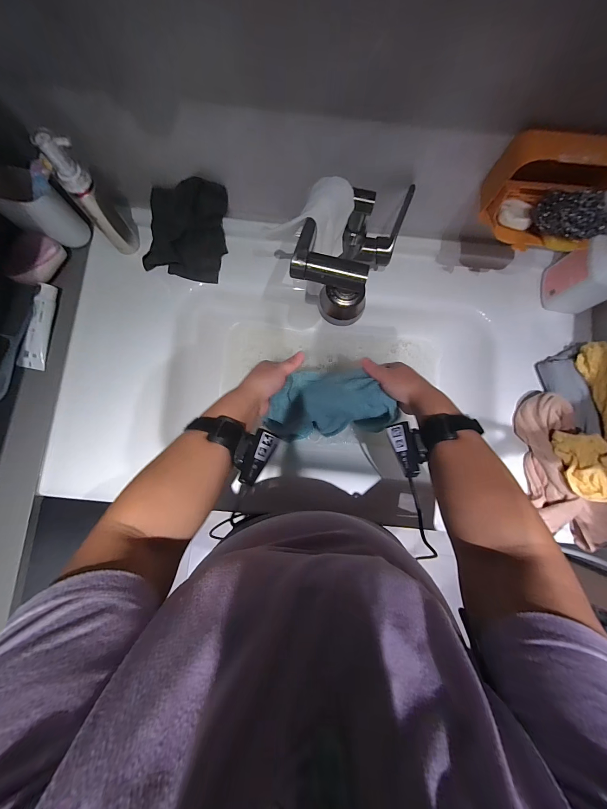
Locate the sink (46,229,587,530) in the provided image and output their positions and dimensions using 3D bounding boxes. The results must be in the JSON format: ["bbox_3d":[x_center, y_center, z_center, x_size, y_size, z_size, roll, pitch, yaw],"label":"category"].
[{"bbox_3d":[0.033,-0.065,0.538,0.890,0.123,0.454,2,83,-2],"label":"sink"}]

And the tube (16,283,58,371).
[{"bbox_3d":[-0.436,-0.129,0.475,0.036,0.023,0.140,6,83,-1],"label":"tube"}]

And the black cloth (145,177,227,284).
[{"bbox_3d":[-0.199,-0.291,0.485,0.131,0.043,0.145,7,113,-12],"label":"black cloth"}]

